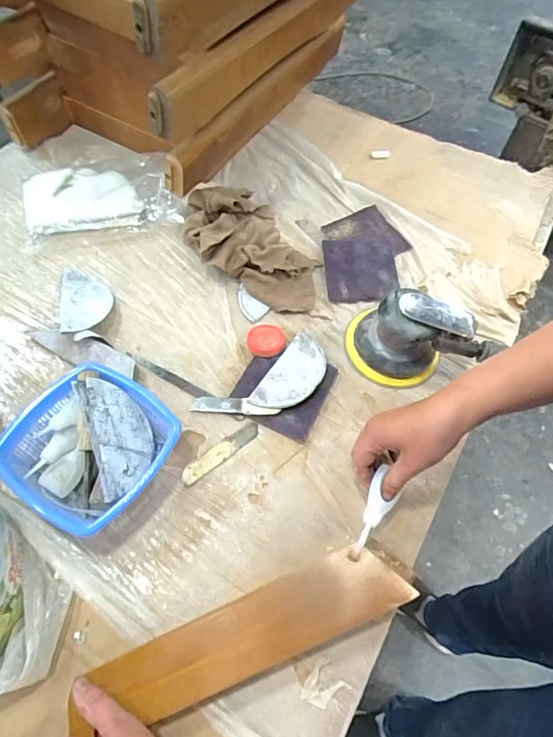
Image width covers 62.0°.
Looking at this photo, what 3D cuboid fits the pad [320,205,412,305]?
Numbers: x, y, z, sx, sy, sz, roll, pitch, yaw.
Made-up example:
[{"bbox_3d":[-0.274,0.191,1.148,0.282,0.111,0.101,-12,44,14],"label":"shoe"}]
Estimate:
[{"bbox_3d":[0.126,-0.168,0.658,0.119,0.011,0.172,-2,60,-2],"label":"pad"}]

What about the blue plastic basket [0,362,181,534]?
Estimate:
[{"bbox_3d":[-0.191,0.080,0.475,0.149,0.063,0.152,31,64,15],"label":"blue plastic basket"}]

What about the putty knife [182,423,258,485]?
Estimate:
[{"bbox_3d":[-0.061,0.093,0.507,0.097,0.004,0.020,-31,66,-18],"label":"putty knife"}]

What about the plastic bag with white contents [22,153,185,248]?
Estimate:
[{"bbox_3d":[-0.262,-0.267,0.682,0.219,0.038,0.172,-15,62,-10],"label":"plastic bag with white contents"}]

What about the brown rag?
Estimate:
[{"bbox_3d":[-0.027,-0.167,0.623,0.142,0.059,0.225,-32,66,-18],"label":"brown rag"}]

